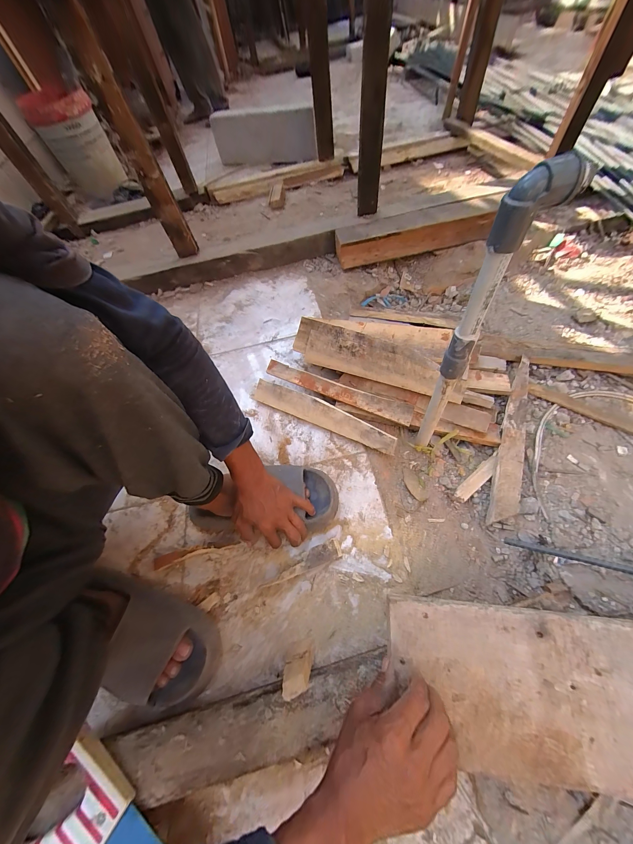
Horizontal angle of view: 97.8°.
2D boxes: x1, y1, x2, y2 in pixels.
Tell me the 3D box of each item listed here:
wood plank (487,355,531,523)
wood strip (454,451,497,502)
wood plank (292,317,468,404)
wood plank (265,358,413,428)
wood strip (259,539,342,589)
[{"bbox_3d":[0.427,0.018,0.596,0.045,0.018,0.419,14,62,26],"label":"wood plank"},{"bbox_3d":[0.337,0.110,0.567,0.148,0.007,0.027,-38,61,-14],"label":"wood strip"},{"bbox_3d":[0.133,-0.137,0.607,0.377,0.025,0.092,17,96,7],"label":"wood plank"},{"bbox_3d":[0.041,-0.070,0.616,0.342,0.010,0.042,20,88,14],"label":"wood plank"},{"bbox_3d":[-0.027,0.245,0.471,0.143,0.015,0.031,-23,63,-5],"label":"wood strip"}]

